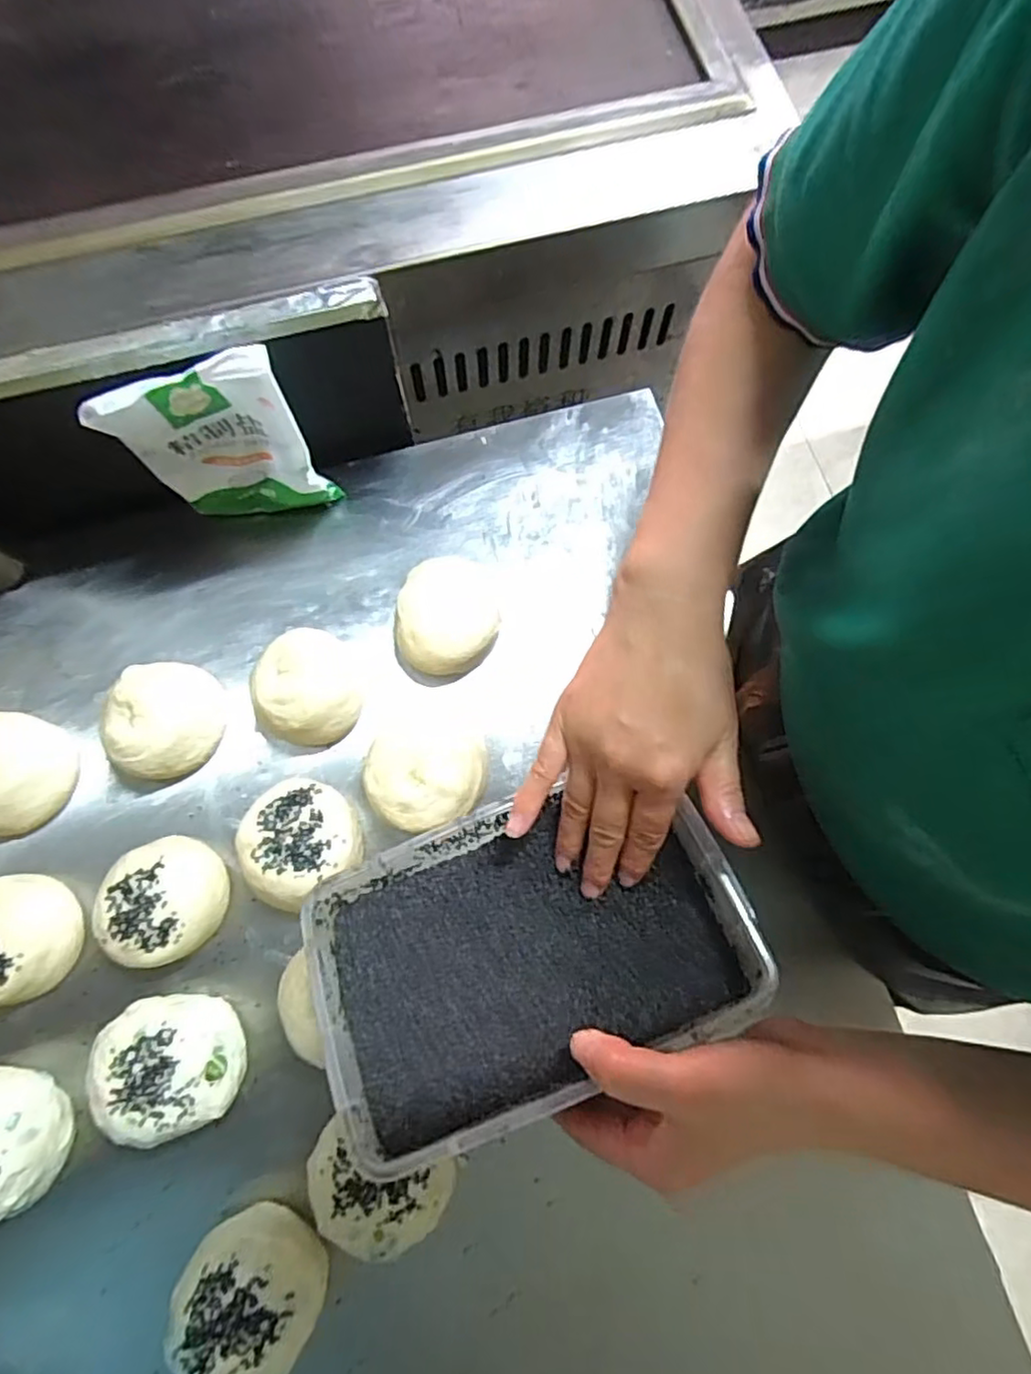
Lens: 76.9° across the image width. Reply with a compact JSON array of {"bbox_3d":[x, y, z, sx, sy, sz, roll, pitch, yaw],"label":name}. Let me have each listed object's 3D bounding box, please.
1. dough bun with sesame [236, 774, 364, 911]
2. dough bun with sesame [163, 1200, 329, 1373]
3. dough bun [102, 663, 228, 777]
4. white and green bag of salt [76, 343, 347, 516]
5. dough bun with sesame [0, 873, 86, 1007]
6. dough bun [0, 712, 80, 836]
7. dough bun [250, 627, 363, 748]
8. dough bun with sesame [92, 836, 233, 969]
[{"bbox_3d":[-0.141,0.100,0.428,0.075,0.038,0.072,0,75,0],"label":"dough bun with sesame"},{"bbox_3d":[-0.143,0.331,0.361,0.072,0.057,0.069,0,75,0],"label":"dough bun with sesame"},{"bbox_3d":[-0.236,0.024,0.444,0.066,0.043,0.074,1,75,0],"label":"dough bun"},{"bbox_3d":[-0.192,-0.155,0.426,0.111,0.143,0.020,-9,76,-3],"label":"white and green bag of salt"},{"bbox_3d":[-0.319,0.160,0.410,0.070,0.041,0.073,0,75,0],"label":"dough bun with sesame"},{"bbox_3d":[-0.339,0.060,0.436,0.070,0.044,0.074,-4,75,-1],"label":"dough bun"},{"bbox_3d":[-0.142,-0.001,0.449,0.069,0.043,0.078,-15,76,-4],"label":"dough bun"},{"bbox_3d":[-0.224,0.137,0.414,0.079,0.044,0.071,-44,80,-11],"label":"dough bun with sesame"}]

